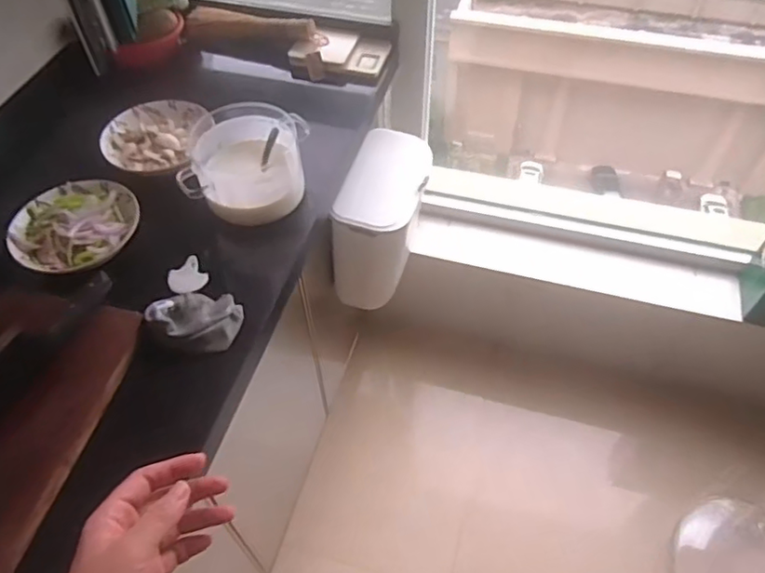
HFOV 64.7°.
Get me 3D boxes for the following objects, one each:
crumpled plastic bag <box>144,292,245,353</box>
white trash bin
[{"bbox_3d":[-0.244,0.042,0.782,0.113,0.040,0.090,9,54,5],"label":"crumpled plastic bag"},{"bbox_3d":[0.002,-0.124,1.171,0.132,0.249,0.257,16,54,10],"label":"white trash bin"}]

